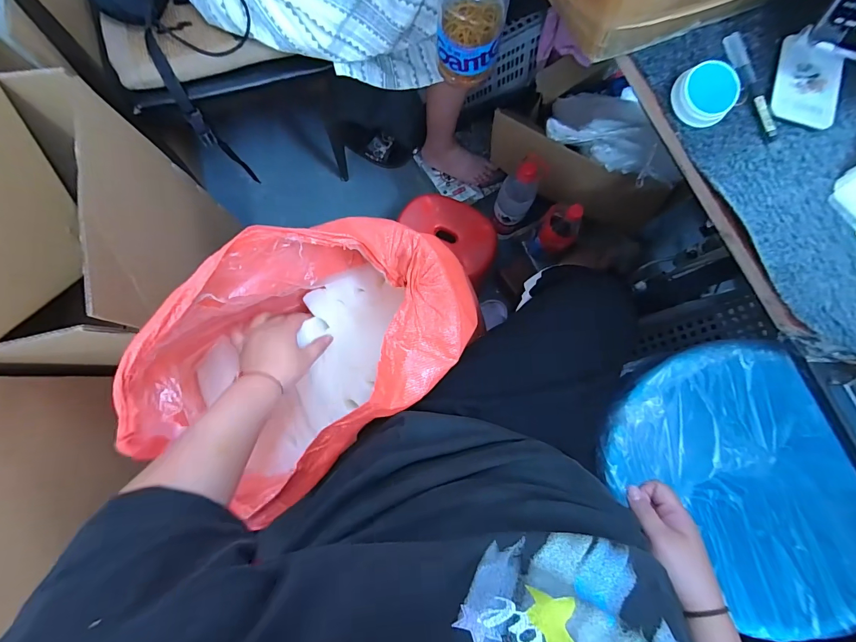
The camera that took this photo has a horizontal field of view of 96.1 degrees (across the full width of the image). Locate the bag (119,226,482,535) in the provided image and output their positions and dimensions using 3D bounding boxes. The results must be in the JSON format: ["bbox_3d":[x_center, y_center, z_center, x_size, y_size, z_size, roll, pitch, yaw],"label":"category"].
[{"bbox_3d":[-0.144,0.037,0.513,0.402,0.205,0.262,-38,83,-6],"label":"bag"}]

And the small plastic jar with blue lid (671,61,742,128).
[{"bbox_3d":[0.300,-0.244,0.417,0.059,0.030,0.056,0,80,-1],"label":"small plastic jar with blue lid"}]

